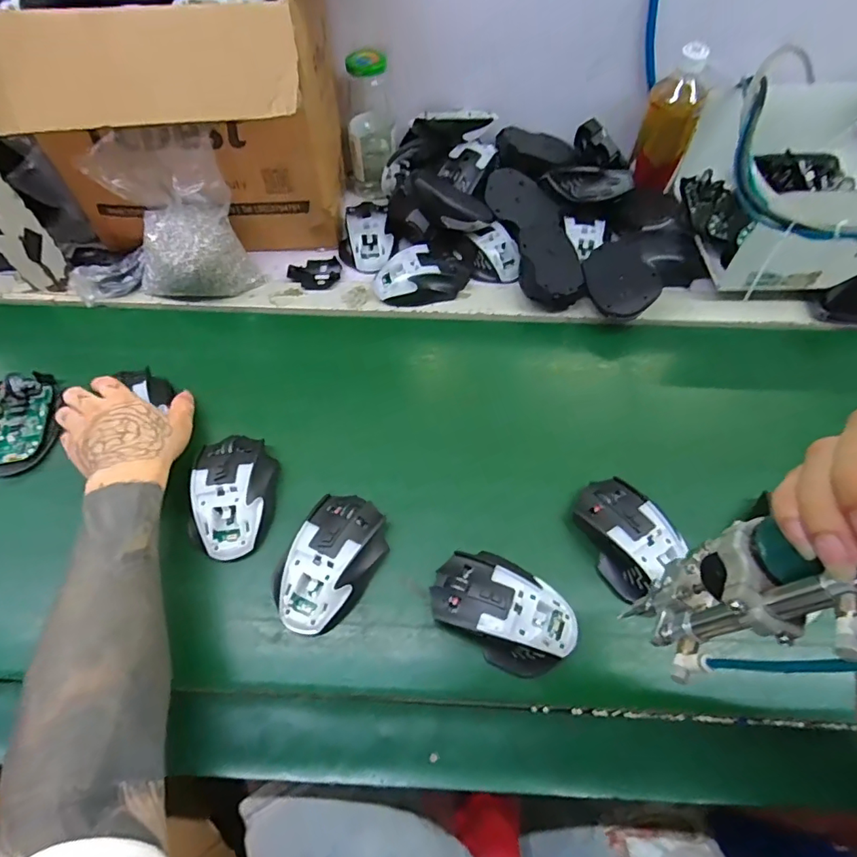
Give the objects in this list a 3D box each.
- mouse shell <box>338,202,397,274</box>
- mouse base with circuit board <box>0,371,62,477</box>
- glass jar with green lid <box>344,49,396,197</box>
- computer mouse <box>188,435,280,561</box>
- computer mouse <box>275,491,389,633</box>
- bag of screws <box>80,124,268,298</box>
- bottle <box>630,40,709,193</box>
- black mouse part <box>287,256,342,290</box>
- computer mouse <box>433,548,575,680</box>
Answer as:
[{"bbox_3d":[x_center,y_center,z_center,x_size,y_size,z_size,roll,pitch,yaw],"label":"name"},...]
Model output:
[{"bbox_3d":[-0.081,-0.246,0.626,0.070,0.035,0.104,-9,59,-6],"label":"mouse shell"},{"bbox_3d":[-0.419,-0.009,0.496,0.068,0.029,0.108,-12,59,-8],"label":"mouse base with circuit board"},{"bbox_3d":[-0.076,-0.400,0.651,0.059,0.172,0.058,-5,58,-4],"label":"glass jar with green lid"},{"bbox_3d":[-0.177,0.057,0.444,0.067,0.032,0.111,-5,58,-4],"label":"computer mouse"},{"bbox_3d":[-0.080,0.110,0.411,0.067,0.034,0.115,16,59,9],"label":"computer mouse"},{"bbox_3d":[-0.277,-0.227,0.545,0.124,0.156,0.112,-27,62,-16],"label":"bag of screws"},{"bbox_3d":[0.304,-0.385,0.619,0.067,0.153,0.051,25,61,14],"label":"bottle"},{"bbox_3d":[-0.143,-0.197,0.614,0.063,0.012,0.049,-5,58,-4],"label":"black mouse part"},{"bbox_3d":[0.061,0.146,0.395,0.115,0.040,0.070,26,62,15],"label":"computer mouse"}]

